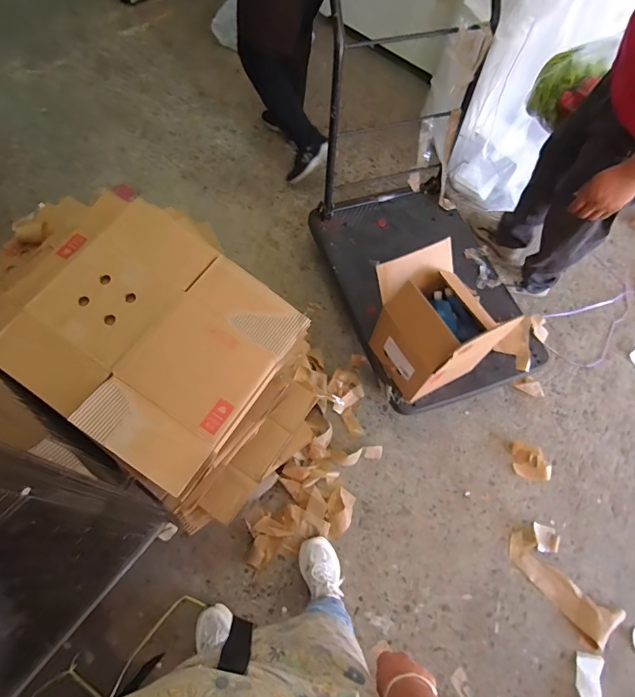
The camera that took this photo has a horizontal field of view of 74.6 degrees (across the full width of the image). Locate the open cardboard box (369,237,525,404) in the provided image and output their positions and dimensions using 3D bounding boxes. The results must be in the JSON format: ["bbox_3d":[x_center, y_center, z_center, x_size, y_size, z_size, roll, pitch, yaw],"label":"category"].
[{"bbox_3d":[0.314,-0.075,1.195,0.269,0.300,0.309,-25,69,-17],"label":"open cardboard box"}]

